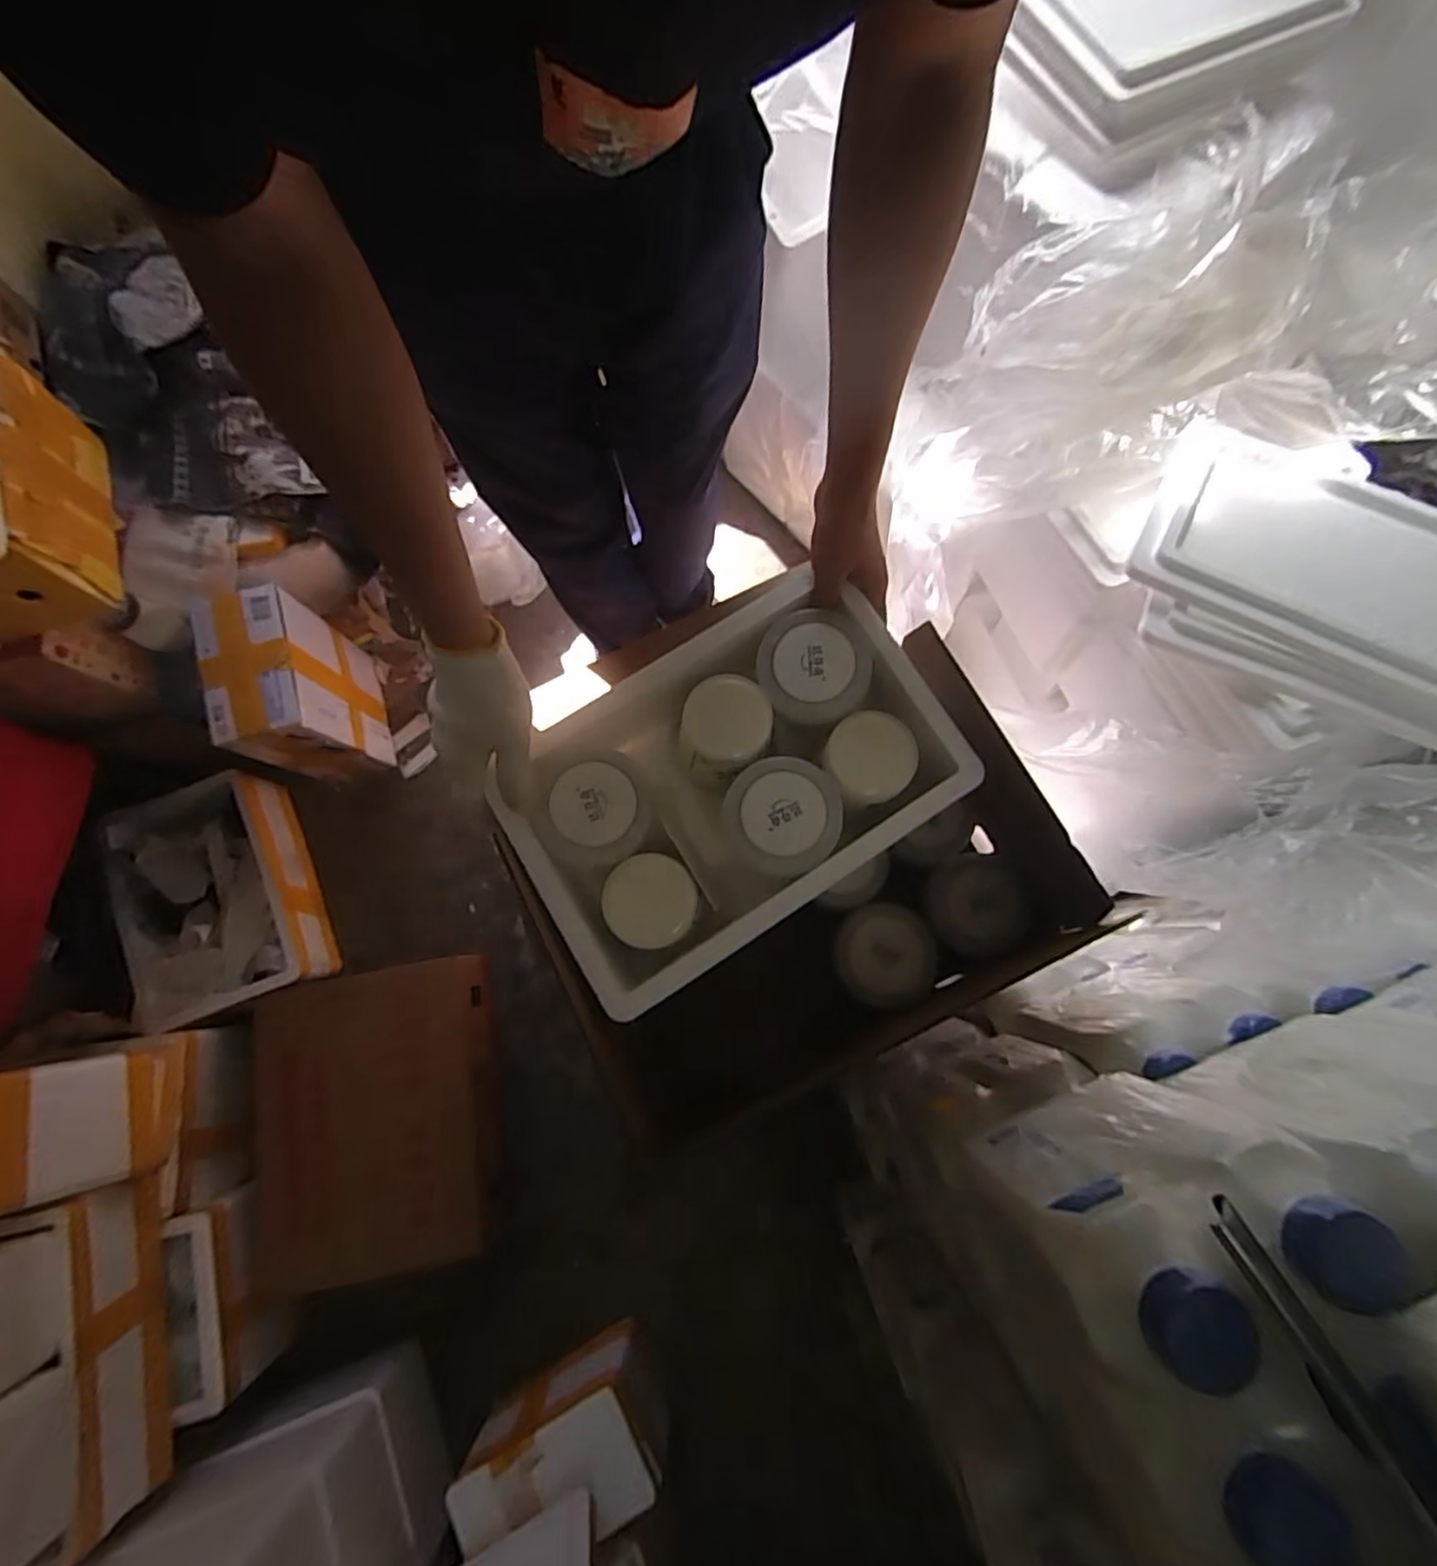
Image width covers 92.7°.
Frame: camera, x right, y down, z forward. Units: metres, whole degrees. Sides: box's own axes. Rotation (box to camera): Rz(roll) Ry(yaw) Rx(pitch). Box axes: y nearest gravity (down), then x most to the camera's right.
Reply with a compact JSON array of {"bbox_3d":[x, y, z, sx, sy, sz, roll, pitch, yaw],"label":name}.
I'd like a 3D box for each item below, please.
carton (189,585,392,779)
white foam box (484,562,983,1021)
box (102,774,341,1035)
[{"bbox_3d":[-0.616,-0.131,1.032,0.116,0.311,0.206,-15,78,-2],"label":"carton"},{"bbox_3d":[0.008,0.002,0.587,0.342,0.111,0.227,-33,79,-6],"label":"white foam box"},{"bbox_3d":[-0.757,0.168,1.049,0.224,0.151,0.345,-23,78,-4],"label":"box"}]

